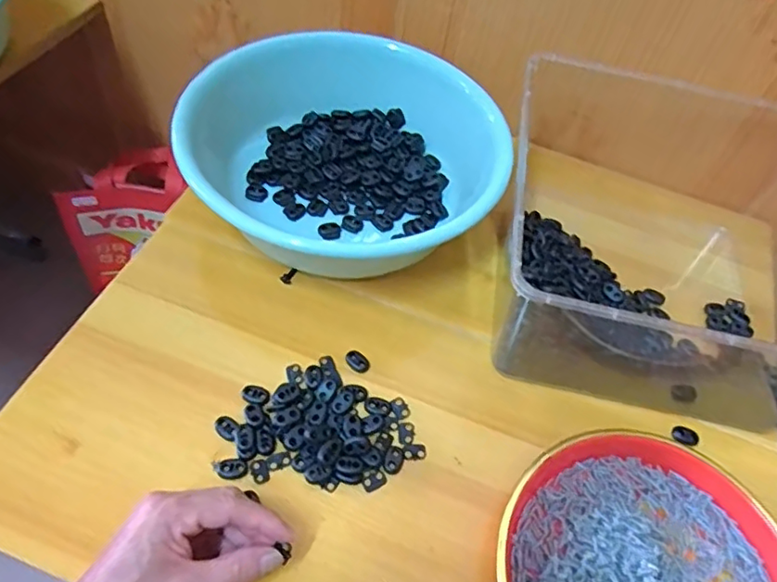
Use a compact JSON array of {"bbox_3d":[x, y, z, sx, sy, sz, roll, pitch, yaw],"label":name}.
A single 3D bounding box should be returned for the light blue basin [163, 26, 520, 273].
[{"bbox_3d":[-0.041,-0.143,0.588,0.295,0.104,0.229,13,54,0],"label":"light blue basin"}]

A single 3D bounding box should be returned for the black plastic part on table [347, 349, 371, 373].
[{"bbox_3d":[-0.027,0.062,0.518,0.022,0.006,0.017,33,56,15],"label":"black plastic part on table"}]

